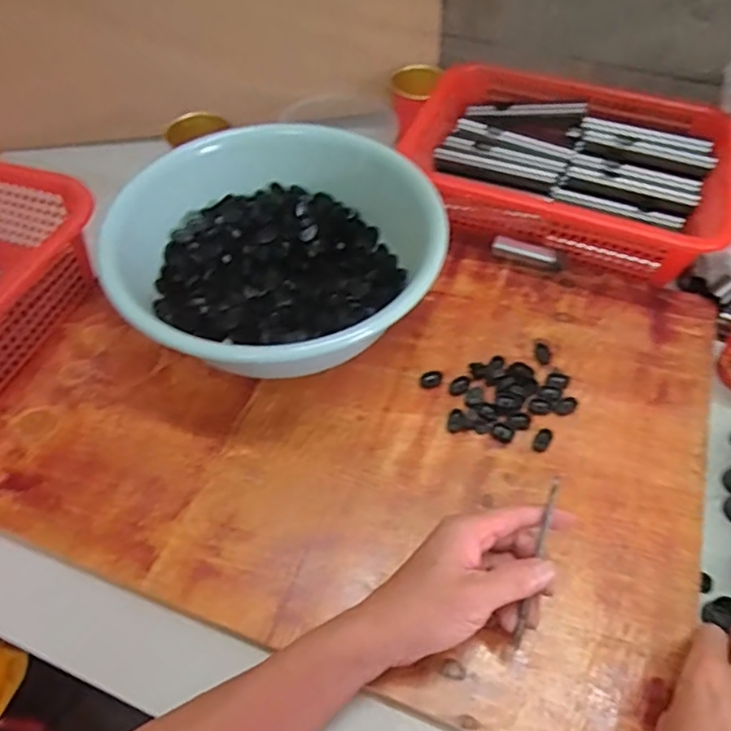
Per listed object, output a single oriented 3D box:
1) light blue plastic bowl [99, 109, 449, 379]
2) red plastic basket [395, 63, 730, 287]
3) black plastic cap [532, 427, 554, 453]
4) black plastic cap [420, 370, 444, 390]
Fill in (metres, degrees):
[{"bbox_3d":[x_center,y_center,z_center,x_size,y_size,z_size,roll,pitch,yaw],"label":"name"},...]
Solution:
[{"bbox_3d":[-0.078,-0.101,0.574,0.286,0.113,0.268,27,60,19],"label":"light blue plastic bowl"},{"bbox_3d":[0.226,-0.224,0.681,0.335,0.073,0.232,15,57,12],"label":"red plastic basket"},{"bbox_3d":[0.153,0.064,0.522,0.013,0.008,0.022,27,60,19],"label":"black plastic cap"},{"bbox_3d":[0.060,0.013,0.555,0.021,0.005,0.015,-22,57,-13],"label":"black plastic cap"}]

